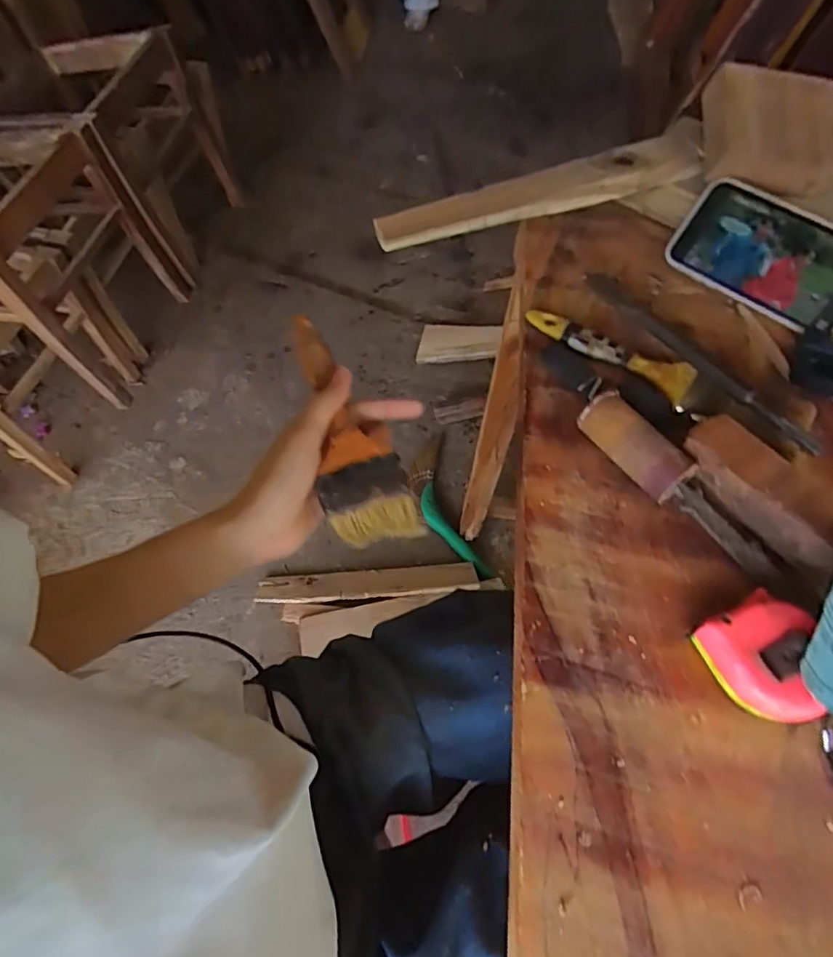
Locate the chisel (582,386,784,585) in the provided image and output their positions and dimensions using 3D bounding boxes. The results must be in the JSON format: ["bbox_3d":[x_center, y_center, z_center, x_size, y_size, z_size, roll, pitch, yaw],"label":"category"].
[{"bbox_3d":[0.179,0.005,0.370,0.030,0.038,0.159,-39,68,-19],"label":"chisel"}]

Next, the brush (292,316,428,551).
[{"bbox_3d":[-0.050,-0.034,0.371,0.057,0.025,0.168,-18,80,-15],"label":"brush"}]

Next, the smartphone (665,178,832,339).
[{"bbox_3d":[0.296,-0.184,0.452,0.151,0.010,0.084,39,108,19],"label":"smartphone"}]

